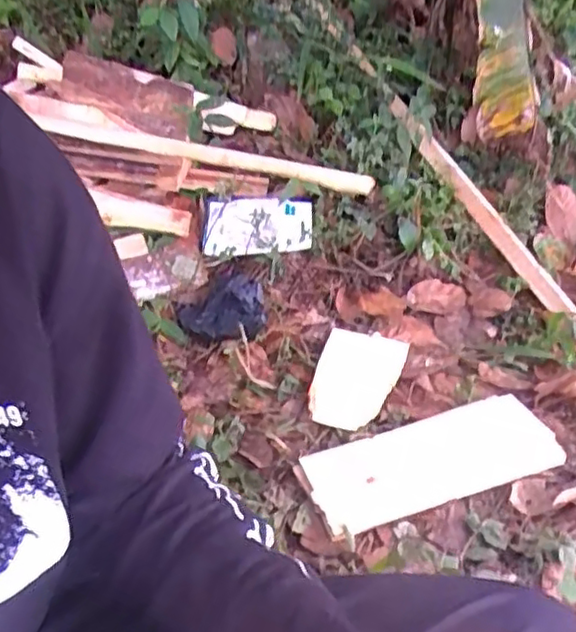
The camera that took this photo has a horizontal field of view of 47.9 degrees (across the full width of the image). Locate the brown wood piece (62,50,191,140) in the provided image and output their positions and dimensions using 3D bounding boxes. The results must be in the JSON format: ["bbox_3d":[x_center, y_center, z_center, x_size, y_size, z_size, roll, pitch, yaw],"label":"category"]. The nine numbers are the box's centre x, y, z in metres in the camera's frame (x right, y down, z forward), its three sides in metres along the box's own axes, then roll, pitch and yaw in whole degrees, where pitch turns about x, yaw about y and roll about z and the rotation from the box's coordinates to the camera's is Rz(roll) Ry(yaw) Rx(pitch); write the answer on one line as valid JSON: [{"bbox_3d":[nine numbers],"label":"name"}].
[{"bbox_3d":[-0.300,-0.405,1.201,0.263,0.105,0.016,19,-3,10],"label":"brown wood piece"}]

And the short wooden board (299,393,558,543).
[{"bbox_3d":[0.176,0.176,0.813,0.315,0.018,0.134,-13,30,-14],"label":"short wooden board"}]

